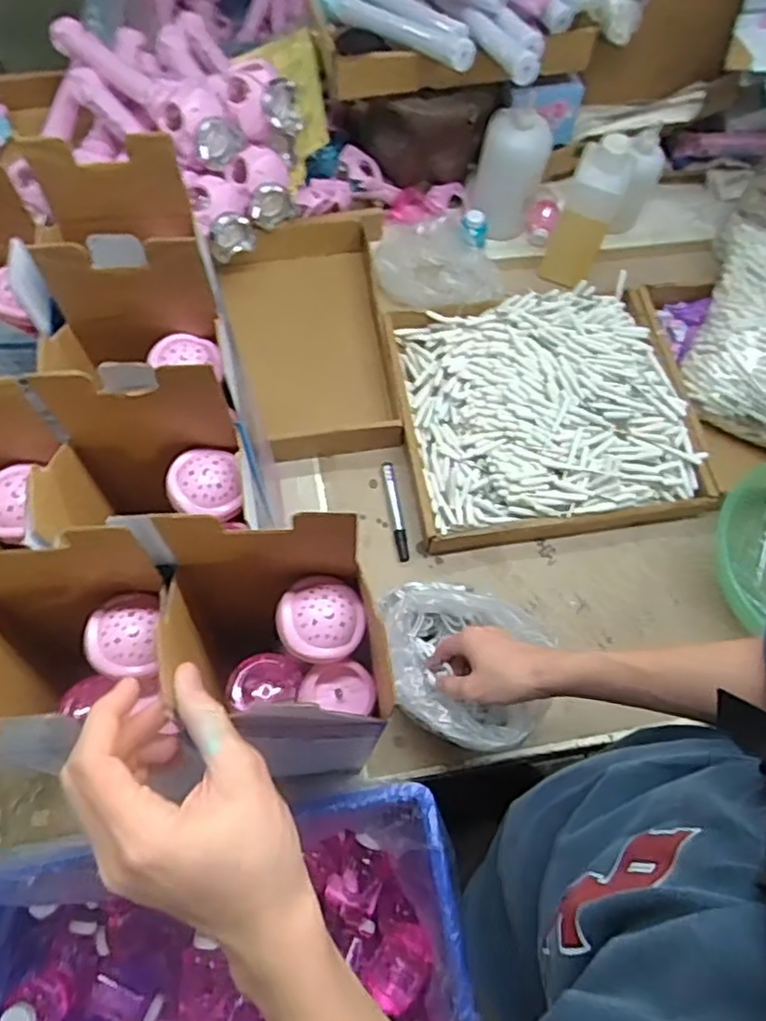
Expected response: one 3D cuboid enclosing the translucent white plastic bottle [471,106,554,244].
[{"bbox_3d":[0.193,-0.509,1.021,0.088,0.192,0.089,1,67,-2],"label":"translucent white plastic bottle"}]

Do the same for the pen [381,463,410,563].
[{"bbox_3d":[0.016,0.000,0.870,0.015,0.018,0.133,-9,67,-7],"label":"pen"}]

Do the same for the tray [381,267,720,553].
[{"bbox_3d":[0.214,-0.141,0.899,0.375,0.068,0.333,-7,67,-6],"label":"tray"}]

